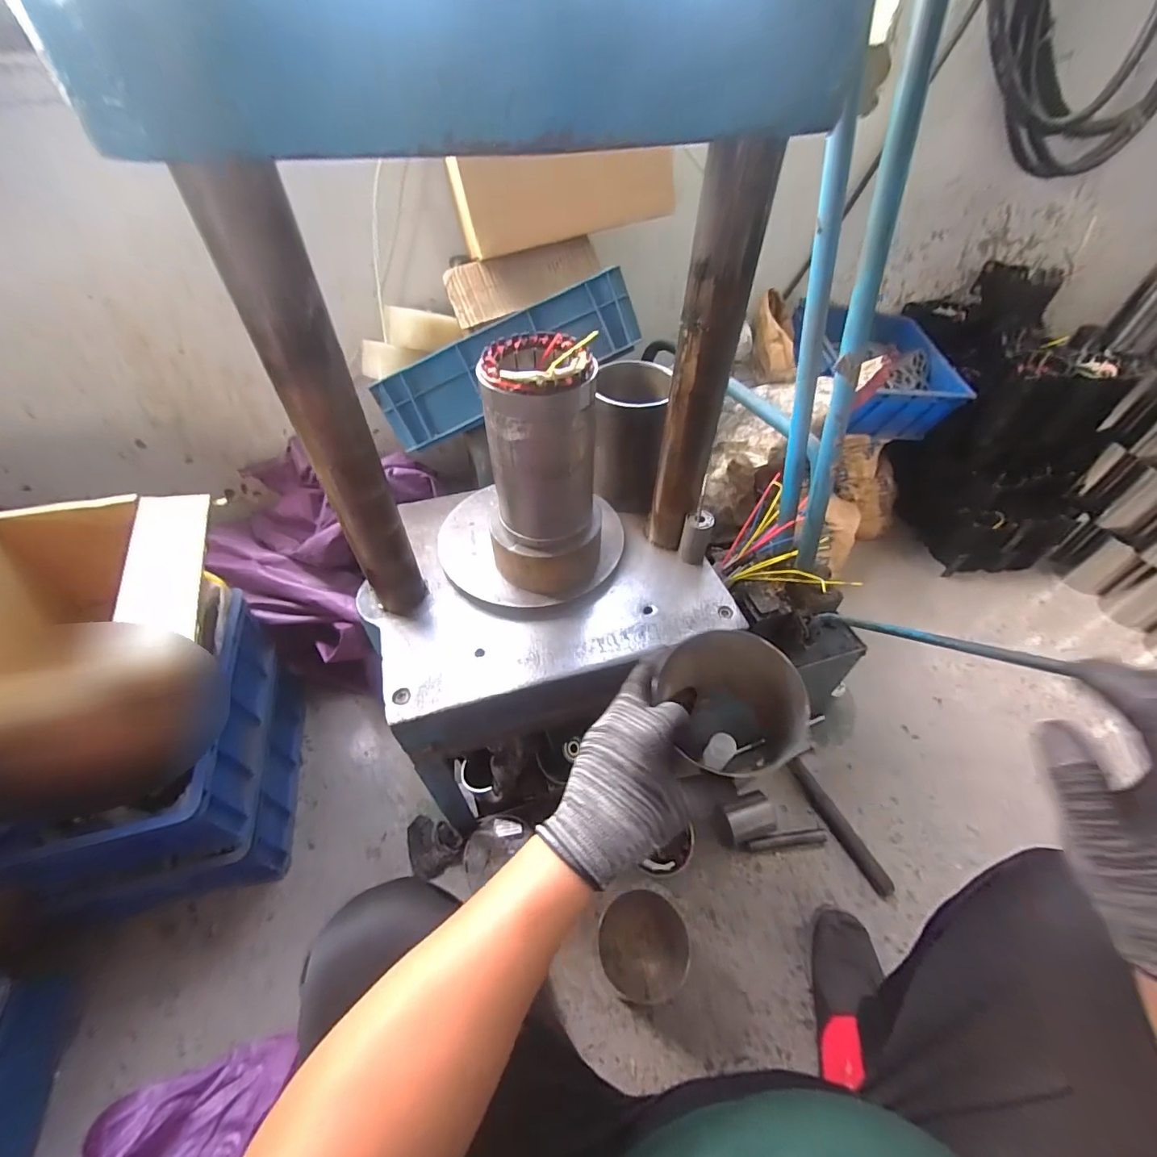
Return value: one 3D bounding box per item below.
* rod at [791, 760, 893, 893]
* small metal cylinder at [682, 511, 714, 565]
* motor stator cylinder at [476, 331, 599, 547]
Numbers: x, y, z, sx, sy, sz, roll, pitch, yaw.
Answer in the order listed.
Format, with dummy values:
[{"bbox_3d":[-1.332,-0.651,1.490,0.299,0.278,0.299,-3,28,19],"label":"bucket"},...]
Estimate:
[{"bbox_3d":[0.462,0.436,0.868,0.030,0.027,0.232,-21,52,-18],"label":"rod"},{"bbox_3d":[0.166,-0.058,0.686,0.036,0.077,0.029,14,50,11],"label":"small metal cylinder"},{"bbox_3d":[-0.040,-0.149,0.551,0.109,0.203,0.106,-2,49,-2],"label":"motor stator cylinder"}]

